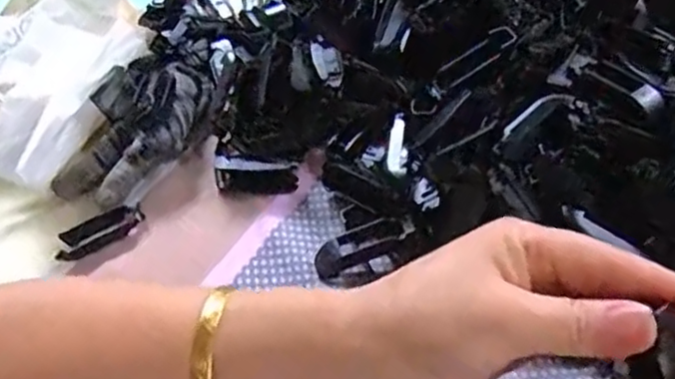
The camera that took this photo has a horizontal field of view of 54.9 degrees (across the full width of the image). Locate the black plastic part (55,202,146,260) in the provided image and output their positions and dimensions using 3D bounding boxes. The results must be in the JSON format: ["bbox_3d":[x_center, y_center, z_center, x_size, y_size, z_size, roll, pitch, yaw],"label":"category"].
[{"bbox_3d":[-0.136,0.023,0.372,0.050,0.006,0.020,-22,51,-14],"label":"black plastic part"}]

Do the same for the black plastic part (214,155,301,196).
[{"bbox_3d":[-0.049,-0.008,0.385,0.048,0.012,0.022,2,49,6],"label":"black plastic part"}]

